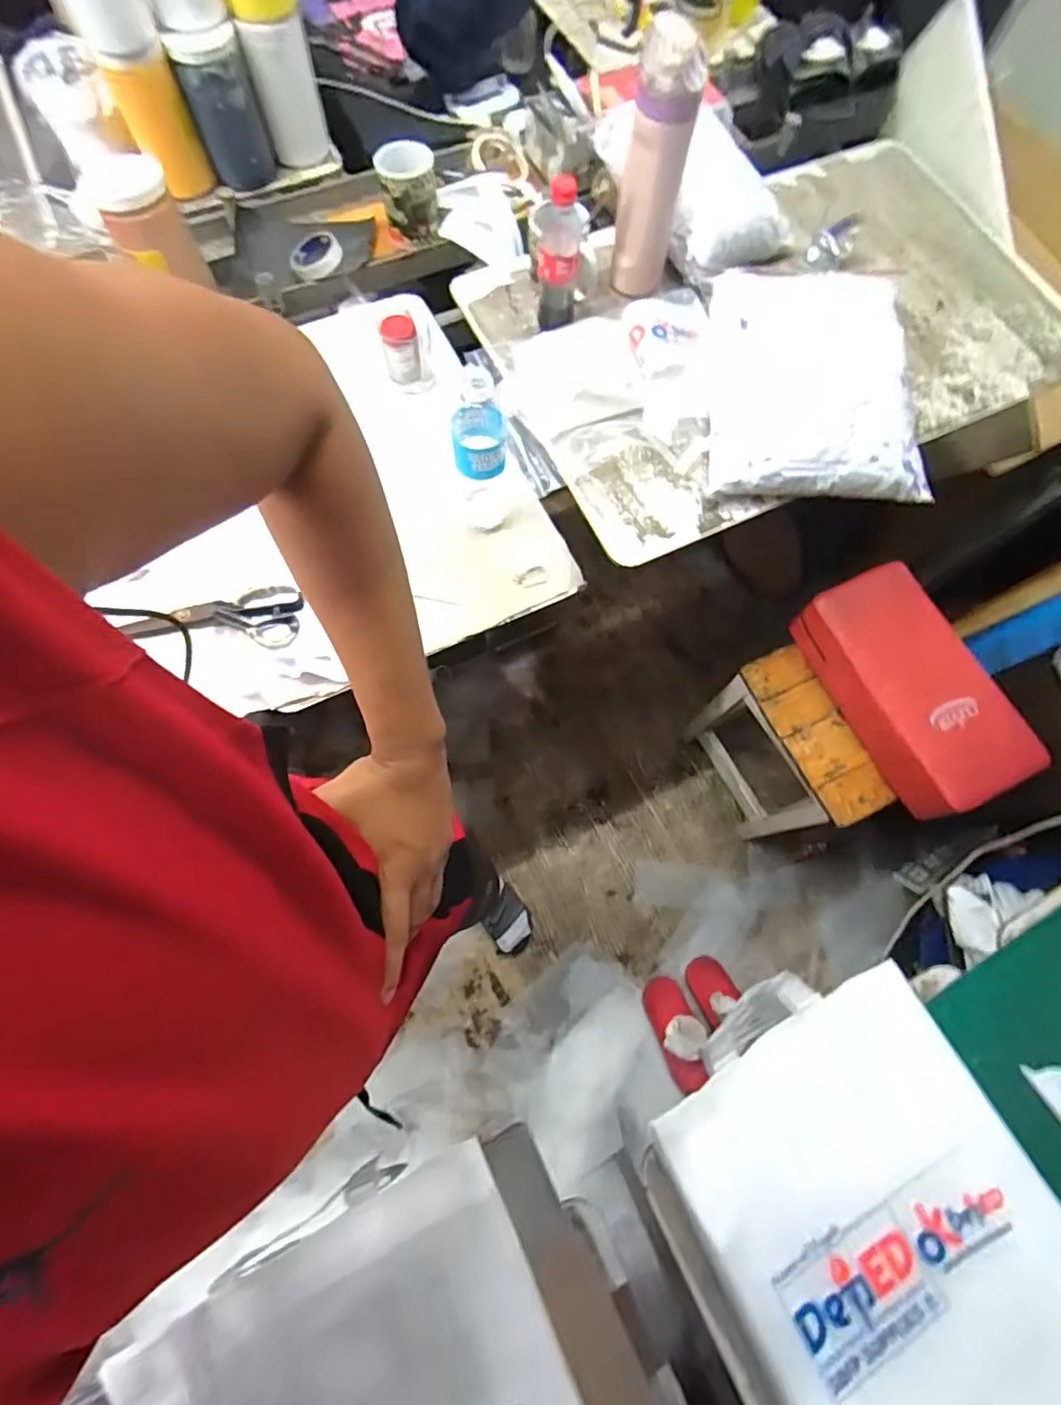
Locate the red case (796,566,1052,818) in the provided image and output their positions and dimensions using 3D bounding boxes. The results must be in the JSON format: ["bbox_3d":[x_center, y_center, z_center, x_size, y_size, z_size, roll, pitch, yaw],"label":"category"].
[{"bbox_3d":[0.640,-0.028,0.984,0.209,0.087,0.402,-24,75,-9],"label":"red case"}]

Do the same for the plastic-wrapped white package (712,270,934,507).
[{"bbox_3d":[0.382,-0.440,0.783,0.265,0.087,0.341,4,72,0],"label":"plastic-wrapped white package"}]

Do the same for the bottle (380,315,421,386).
[{"bbox_3d":[-0.176,-0.477,0.799,0.051,0.088,0.048,-12,73,-6],"label":"bottle"}]

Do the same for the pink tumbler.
[{"bbox_3d":[0.159,-0.688,0.762,0.071,0.261,0.069,1,72,-2],"label":"pink tumbler"}]

